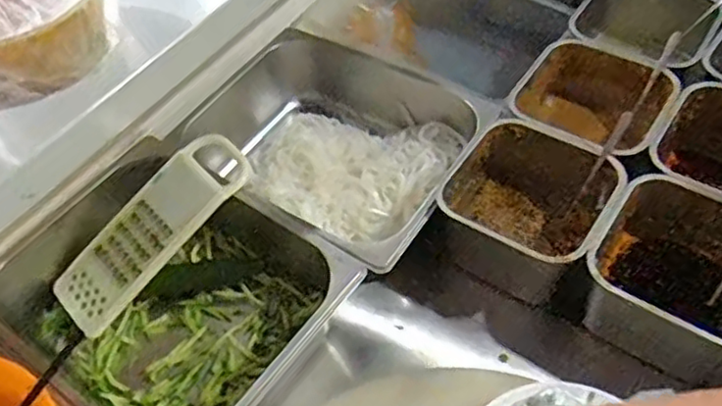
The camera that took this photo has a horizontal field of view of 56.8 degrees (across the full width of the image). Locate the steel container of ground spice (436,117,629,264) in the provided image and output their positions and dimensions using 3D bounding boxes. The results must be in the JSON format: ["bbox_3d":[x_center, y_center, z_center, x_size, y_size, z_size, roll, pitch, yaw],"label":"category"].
[{"bbox_3d":[0.176,0.008,0.722,0.164,0.107,0.160,25,58,23],"label":"steel container of ground spice"}]

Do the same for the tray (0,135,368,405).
[{"bbox_3d":[-0.199,0.104,0.691,0.333,0.101,0.270,29,60,25],"label":"tray"}]

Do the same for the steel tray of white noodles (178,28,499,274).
[{"bbox_3d":[-0.035,-0.061,0.809,0.336,0.099,0.267,27,59,24],"label":"steel tray of white noodles"}]

